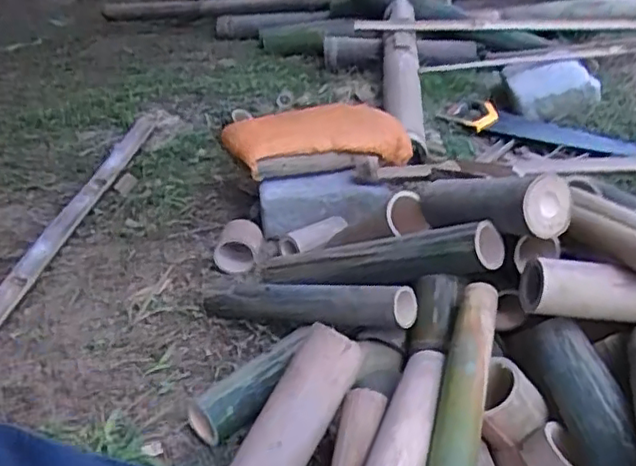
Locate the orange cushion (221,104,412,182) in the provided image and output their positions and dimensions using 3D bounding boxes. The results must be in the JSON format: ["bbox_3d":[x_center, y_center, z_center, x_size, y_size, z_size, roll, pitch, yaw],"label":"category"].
[{"bbox_3d":[0.006,-0.167,1.122,0.324,0.071,0.159,-15,31,-22],"label":"orange cushion"}]

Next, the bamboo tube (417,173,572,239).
[{"bbox_3d":[0.194,-0.036,0.745,0.067,0.063,0.190,-18,15,-27],"label":"bamboo tube"}]

